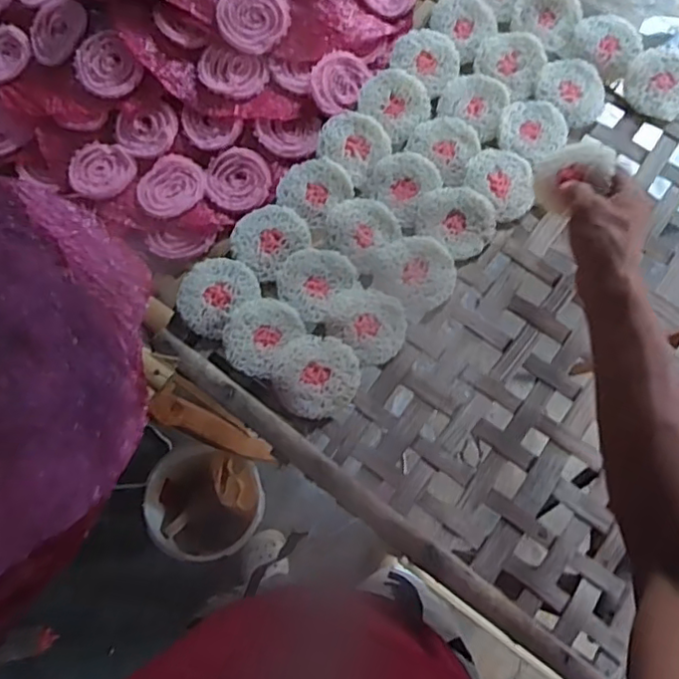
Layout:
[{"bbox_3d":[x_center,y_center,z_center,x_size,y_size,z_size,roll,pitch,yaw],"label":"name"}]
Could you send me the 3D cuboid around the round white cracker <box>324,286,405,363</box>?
[{"bbox_3d":[0.029,-0.017,0.591,0.074,0.016,0.067,40,78,12],"label":"round white cracker"}]

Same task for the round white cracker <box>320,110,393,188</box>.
[{"bbox_3d":[0.015,-0.203,0.637,0.068,0.011,0.068,1,86,-12],"label":"round white cracker"}]

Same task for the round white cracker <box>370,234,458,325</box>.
[{"bbox_3d":[0.077,-0.066,0.612,0.075,0.013,0.079,0,73,1],"label":"round white cracker"}]

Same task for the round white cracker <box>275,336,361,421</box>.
[{"bbox_3d":[-0.021,0.035,0.577,0.076,0.012,0.078,0,73,1],"label":"round white cracker"}]

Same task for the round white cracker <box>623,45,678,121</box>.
[{"bbox_3d":[0.350,-0.278,0.658,0.077,0.005,0.076,0,89,1],"label":"round white cracker"}]

